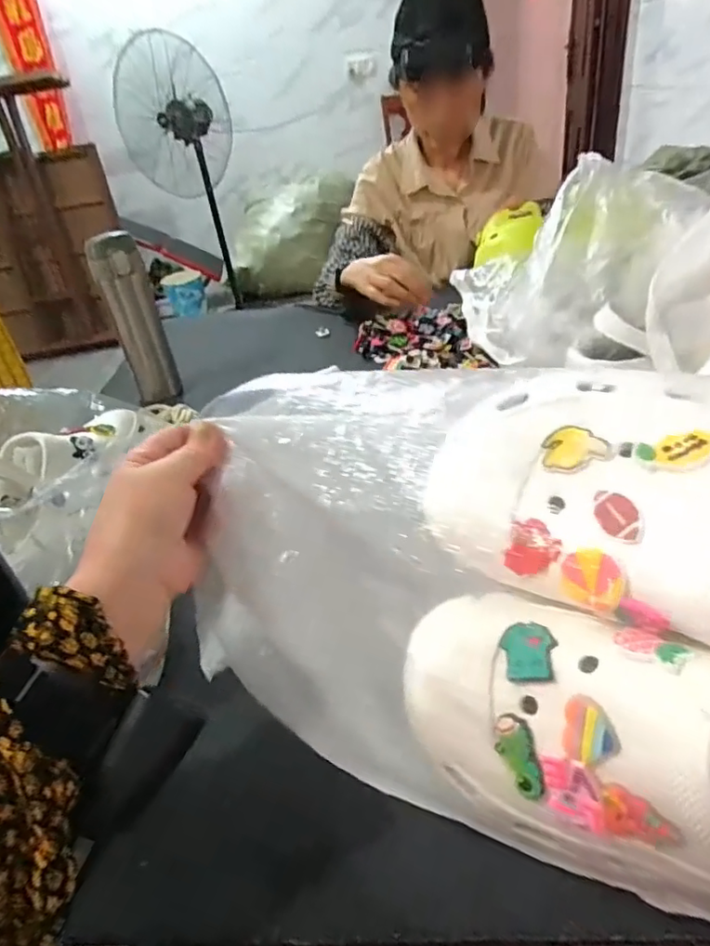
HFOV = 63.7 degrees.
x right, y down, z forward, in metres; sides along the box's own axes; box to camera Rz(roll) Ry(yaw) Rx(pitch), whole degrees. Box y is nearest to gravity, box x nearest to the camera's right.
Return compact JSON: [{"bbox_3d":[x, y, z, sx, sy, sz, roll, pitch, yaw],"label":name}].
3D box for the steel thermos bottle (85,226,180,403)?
[{"bbox_3d":[-0.301,-0.205,0.788,0.064,0.227,0.072,-18,39,-18],"label":"steel thermos bottle"}]

